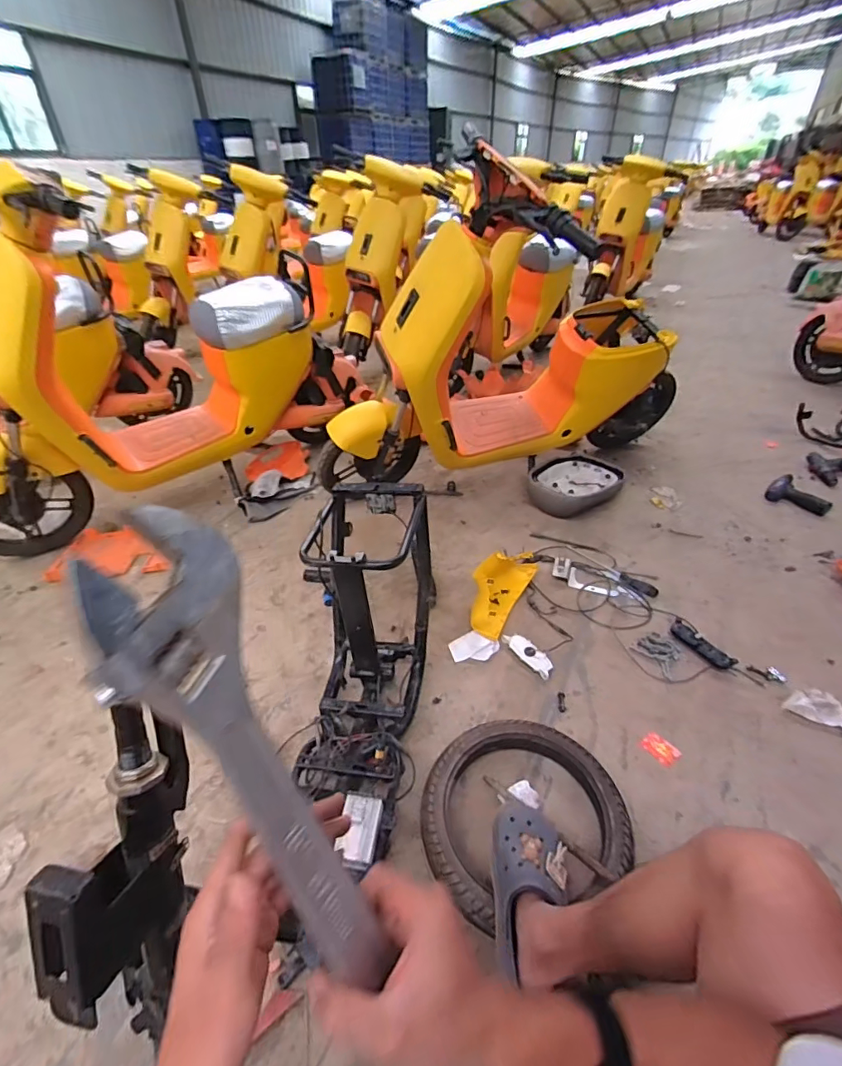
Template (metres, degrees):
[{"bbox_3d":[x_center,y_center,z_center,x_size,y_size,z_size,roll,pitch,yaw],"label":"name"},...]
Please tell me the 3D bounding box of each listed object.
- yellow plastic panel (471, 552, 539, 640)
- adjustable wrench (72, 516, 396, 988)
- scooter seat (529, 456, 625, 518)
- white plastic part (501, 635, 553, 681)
[{"bbox_3d":[0.219,0.142,1.321,0.118,0.124,0.318,19,42,23],"label":"yellow plastic panel"},{"bbox_3d":[-0.093,0.127,0.261,0.077,0.290,0.025,-27,6,-31],"label":"adjustable wrench"},{"bbox_3d":[0.586,-0.199,1.774,0.406,0.113,0.265,-29,46,-32],"label":"scooter seat"},{"bbox_3d":[0.275,0.304,1.204,0.057,0.015,0.152,-23,43,-27],"label":"white plastic part"}]

